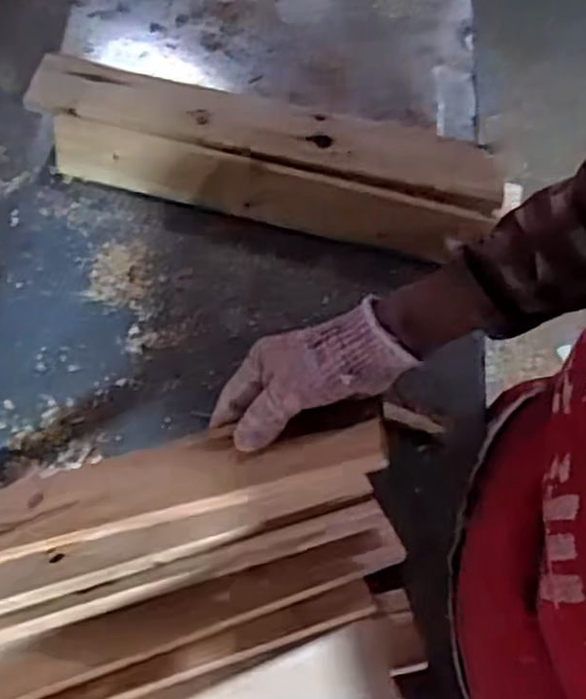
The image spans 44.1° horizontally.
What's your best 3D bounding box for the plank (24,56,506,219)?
[{"bbox_3d":[-0.027,-0.239,0.774,0.505,0.024,0.086,16,66,6],"label":"plank"}]

